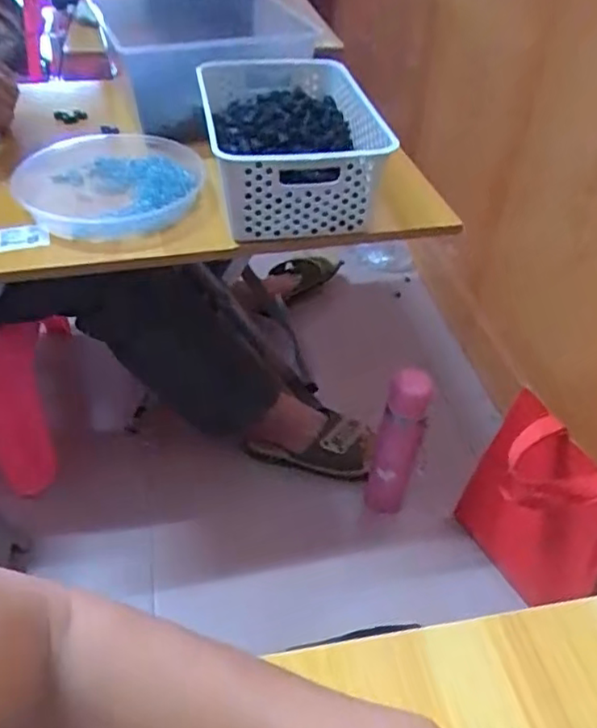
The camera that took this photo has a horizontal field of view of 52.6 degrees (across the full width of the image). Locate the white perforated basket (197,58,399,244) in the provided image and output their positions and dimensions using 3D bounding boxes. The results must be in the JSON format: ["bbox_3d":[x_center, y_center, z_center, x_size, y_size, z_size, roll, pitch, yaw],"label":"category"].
[{"bbox_3d":[-0.013,-0.294,0.783,0.198,0.119,0.343,-6,42,-7],"label":"white perforated basket"}]

